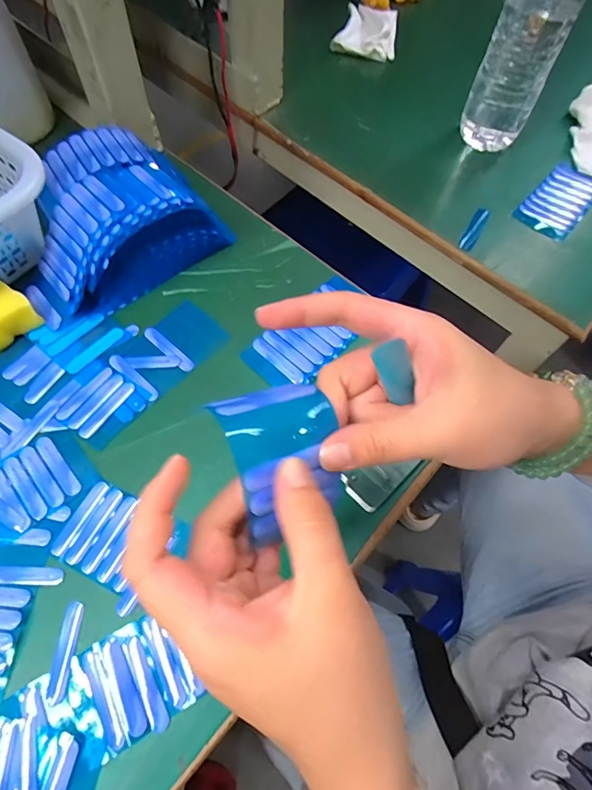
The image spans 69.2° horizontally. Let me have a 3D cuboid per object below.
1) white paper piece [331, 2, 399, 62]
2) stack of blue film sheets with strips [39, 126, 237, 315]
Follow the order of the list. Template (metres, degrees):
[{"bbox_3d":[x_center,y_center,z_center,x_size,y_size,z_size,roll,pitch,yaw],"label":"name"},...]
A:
[{"bbox_3d":[0.096,-0.470,0.551,0.073,0.021,0.090,18,64,6],"label":"white paper piece"},{"bbox_3d":[-0.151,-0.154,0.358,0.158,0.065,0.123,-35,71,-18],"label":"stack of blue film sheets with strips"}]

